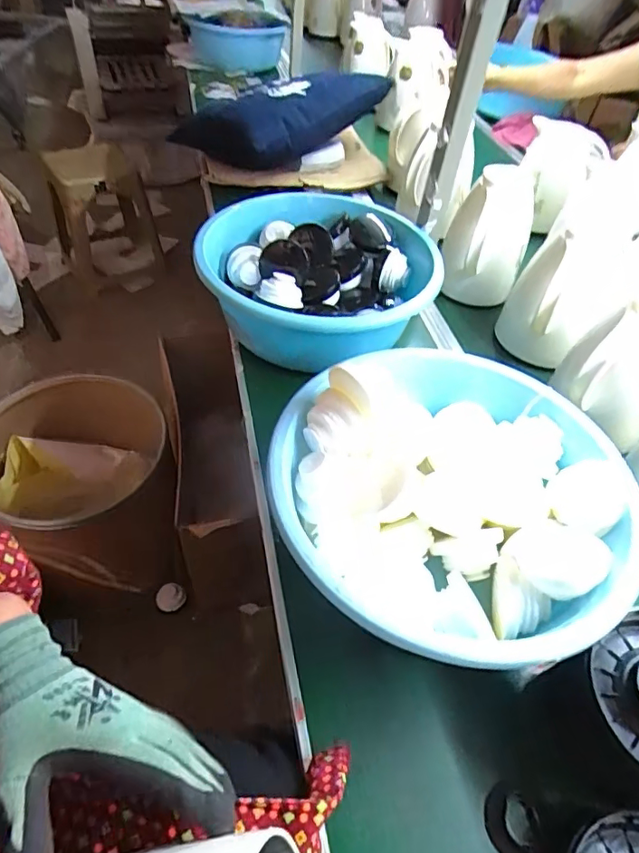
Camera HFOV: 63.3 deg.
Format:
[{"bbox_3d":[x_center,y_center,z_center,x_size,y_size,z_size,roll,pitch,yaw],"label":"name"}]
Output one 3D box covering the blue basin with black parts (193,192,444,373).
[{"bbox_3d":[0.000,-0.211,0.777,0.328,0.132,0.285,18,51,9],"label":"blue basin with black parts"}]

